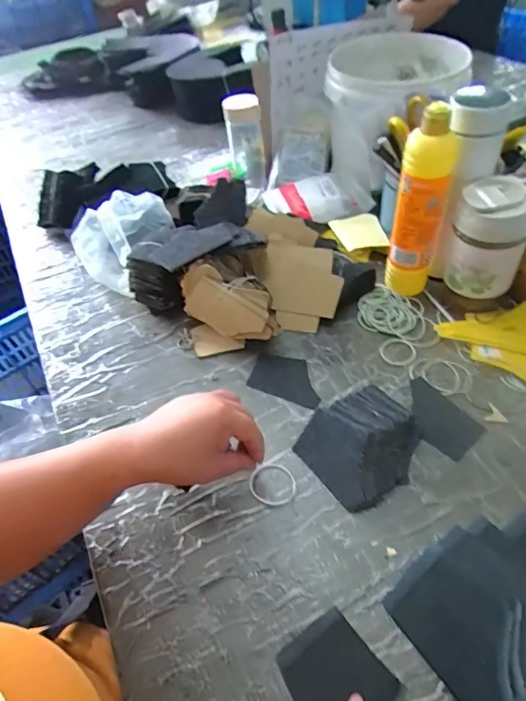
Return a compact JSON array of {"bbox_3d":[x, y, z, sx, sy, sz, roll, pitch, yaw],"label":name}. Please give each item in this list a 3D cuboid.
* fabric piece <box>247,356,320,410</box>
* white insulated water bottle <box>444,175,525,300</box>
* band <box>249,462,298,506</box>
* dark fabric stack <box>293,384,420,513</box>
[{"bbox_3d":[0.031,0.034,0.540,0.089,0.004,0.057,16,56,19],"label":"fabric piece"},{"bbox_3d":[0.267,-0.130,0.527,0.081,0.128,0.074,22,55,23],"label":"white insulated water bottle"},{"bbox_3d":[0.010,0.135,0.447,0.047,0.005,0.042,10,48,14],"label":"band"},{"bbox_3d":[0.101,0.095,0.454,0.117,0.036,0.103,-31,53,-19],"label":"dark fabric stack"}]

